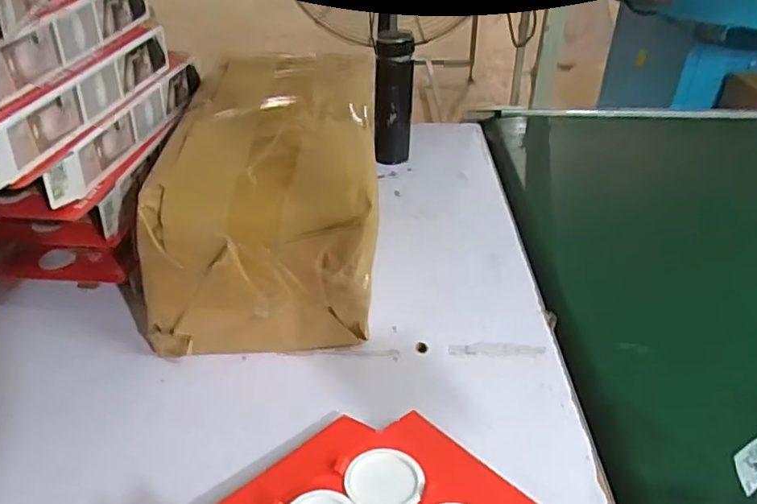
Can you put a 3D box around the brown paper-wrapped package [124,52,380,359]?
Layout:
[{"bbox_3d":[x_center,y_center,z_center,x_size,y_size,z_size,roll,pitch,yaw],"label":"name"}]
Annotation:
[{"bbox_3d":[-0.133,-0.076,0.824,0.250,0.237,0.422,3,35,0],"label":"brown paper-wrapped package"}]

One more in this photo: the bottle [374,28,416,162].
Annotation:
[{"bbox_3d":[0.026,-0.265,1.065,0.068,0.229,0.055,6,35,5],"label":"bottle"}]

